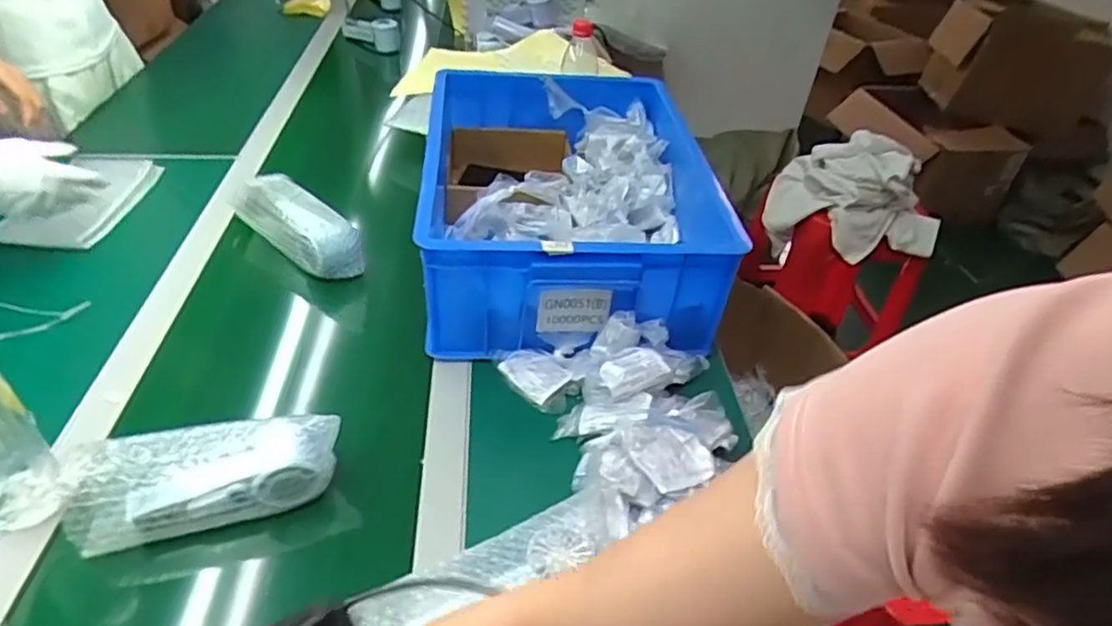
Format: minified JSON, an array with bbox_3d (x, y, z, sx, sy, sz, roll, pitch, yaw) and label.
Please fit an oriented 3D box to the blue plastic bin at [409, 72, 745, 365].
[{"bbox_3d":[0.013,-0.154,0.881,0.366,0.154,0.452,1,41,-3],"label":"blue plastic bin"}]

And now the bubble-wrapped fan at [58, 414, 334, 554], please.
[{"bbox_3d":[-0.299,0.138,0.570,0.207,0.067,0.066,-10,43,-16],"label":"bubble-wrapped fan"}]

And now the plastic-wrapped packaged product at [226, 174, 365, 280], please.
[{"bbox_3d":[-0.347,-0.113,0.867,0.209,0.074,0.074,32,48,28],"label":"plastic-wrapped packaged product"}]

